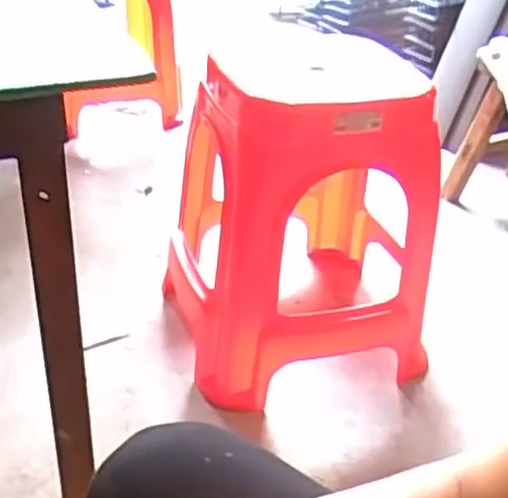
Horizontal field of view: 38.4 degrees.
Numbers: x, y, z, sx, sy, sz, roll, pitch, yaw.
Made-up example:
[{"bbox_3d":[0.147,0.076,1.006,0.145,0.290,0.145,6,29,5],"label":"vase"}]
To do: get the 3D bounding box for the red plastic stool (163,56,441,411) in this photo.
[{"bbox_3d":[0.070,-0.072,1.195,0.380,0.462,0.434,-5,34,-13],"label":"red plastic stool"}]

